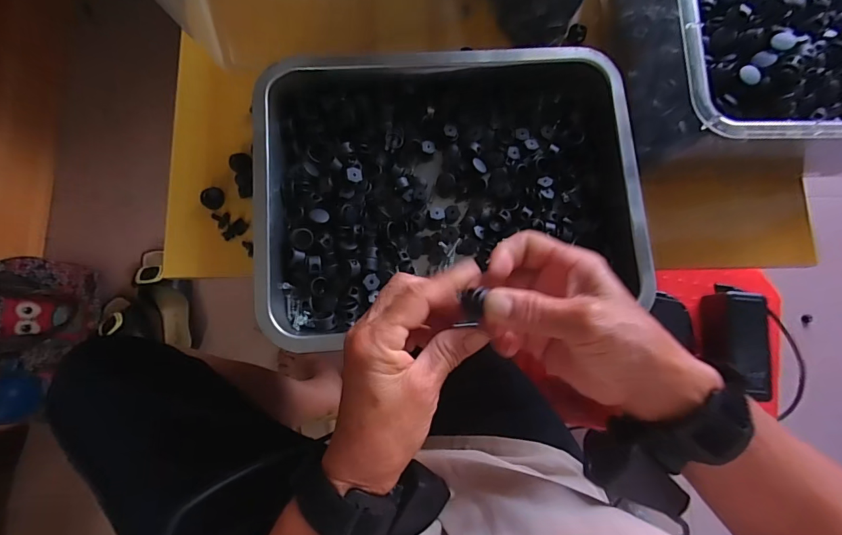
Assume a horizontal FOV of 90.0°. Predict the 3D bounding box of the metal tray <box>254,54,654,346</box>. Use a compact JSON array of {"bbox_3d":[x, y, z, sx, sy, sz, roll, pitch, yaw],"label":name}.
[{"bbox_3d":[0.020,-0.072,0.363,0.320,0.043,0.253,-10,82,-5],"label":"metal tray"}]

